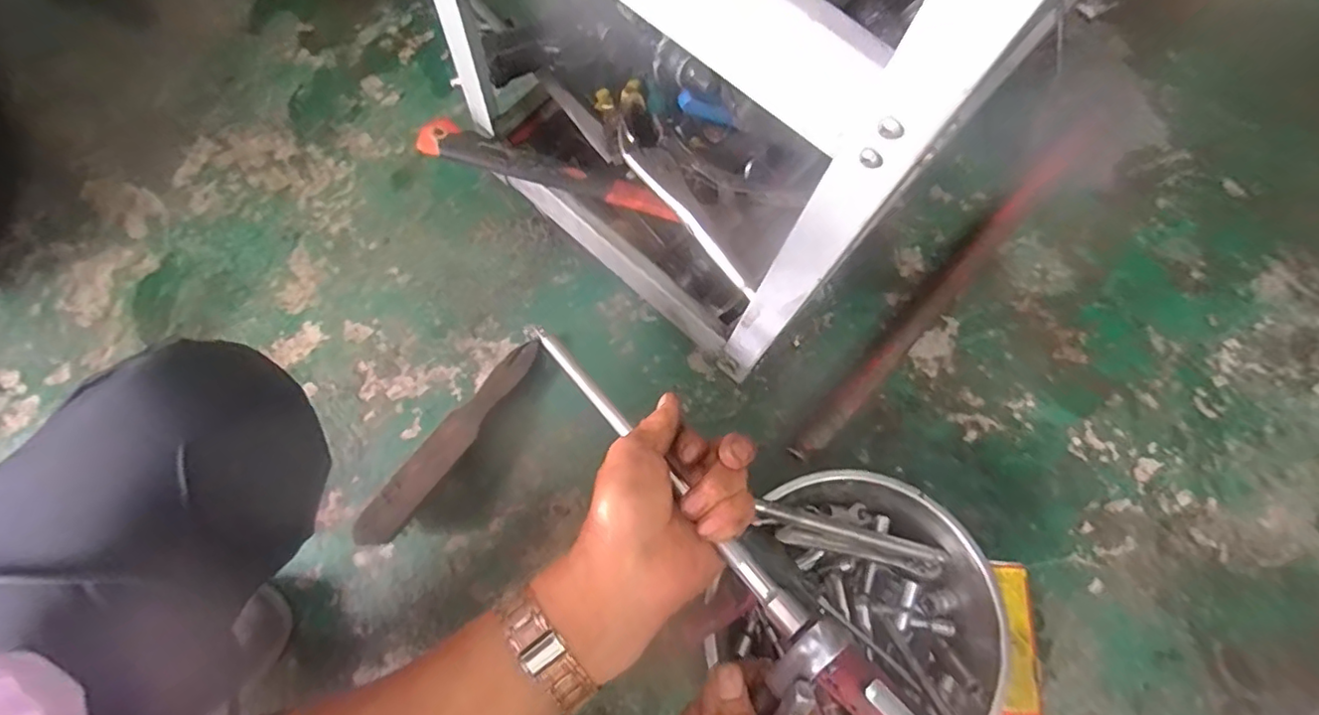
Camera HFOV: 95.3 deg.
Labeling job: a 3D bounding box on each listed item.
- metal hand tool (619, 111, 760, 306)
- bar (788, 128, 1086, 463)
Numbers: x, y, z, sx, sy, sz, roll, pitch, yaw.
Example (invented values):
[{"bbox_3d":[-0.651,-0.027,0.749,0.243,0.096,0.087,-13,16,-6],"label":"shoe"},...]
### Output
[{"bbox_3d":[0.016,-0.130,0.526,0.020,0.011,0.205,-34,79,-10],"label":"metal hand tool"},{"bbox_3d":[0.336,-0.080,0.706,0.029,0.034,0.536,42,78,9],"label":"bar"}]

